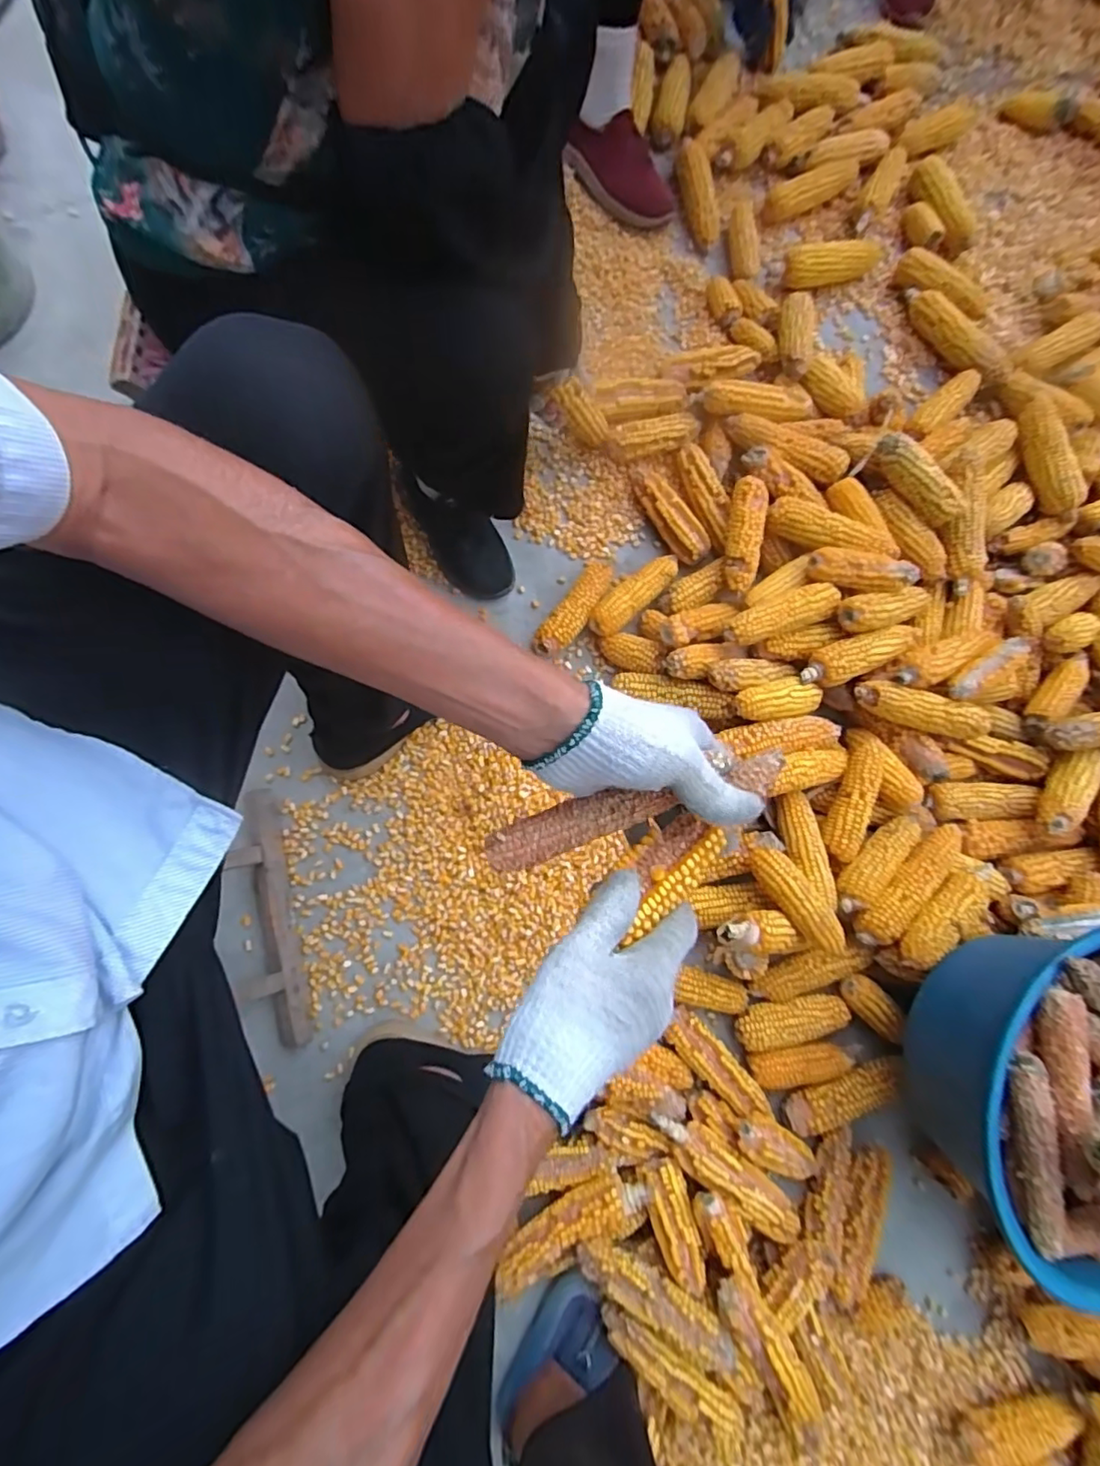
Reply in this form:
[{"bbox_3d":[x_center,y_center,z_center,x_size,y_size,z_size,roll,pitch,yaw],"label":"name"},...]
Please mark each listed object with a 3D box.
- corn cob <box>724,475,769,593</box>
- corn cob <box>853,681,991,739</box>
[{"bbox_3d":[0.267,-0.272,0.802,0.047,0.049,0.157,10,81,0],"label":"corn cob"},{"bbox_3d":[0.476,-0.029,0.738,0.169,0.039,0.041,15,81,1],"label":"corn cob"}]

